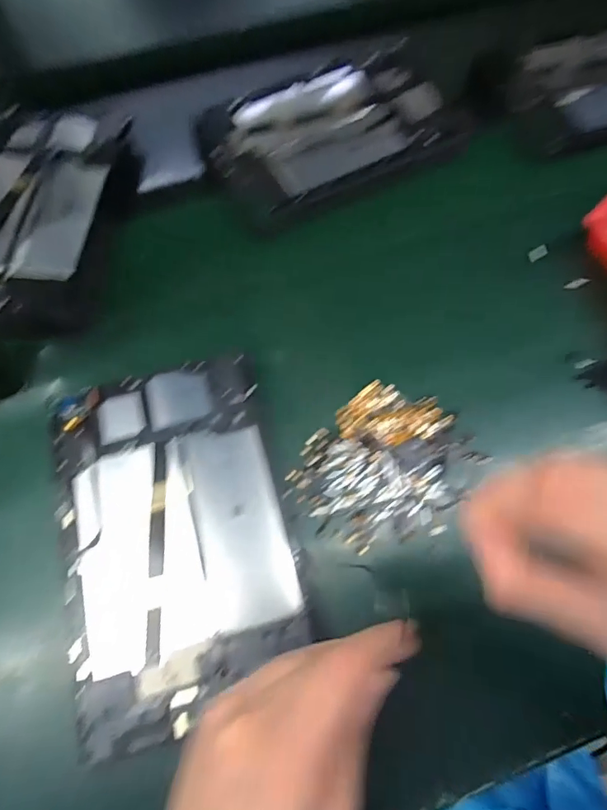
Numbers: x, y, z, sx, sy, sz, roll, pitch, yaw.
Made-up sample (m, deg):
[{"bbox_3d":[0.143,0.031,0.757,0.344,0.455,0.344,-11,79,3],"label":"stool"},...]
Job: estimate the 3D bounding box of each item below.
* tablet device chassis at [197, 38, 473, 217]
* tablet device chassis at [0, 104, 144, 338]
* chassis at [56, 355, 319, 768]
[{"bbox_3d":[0.030,-0.271,0.454,0.232,0.011,0.156,-29,71,-10],"label":"tablet device chassis"},{"bbox_3d":[-0.240,-0.178,0.420,0.163,0.010,0.246,4,68,1],"label":"tablet device chassis"},{"bbox_3d":[-0.088,0.084,0.319,0.149,0.017,0.230,-15,69,-7],"label":"chassis"}]

